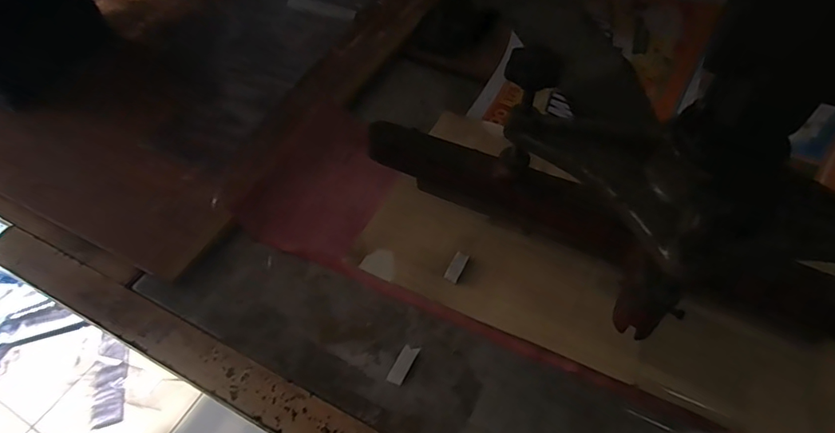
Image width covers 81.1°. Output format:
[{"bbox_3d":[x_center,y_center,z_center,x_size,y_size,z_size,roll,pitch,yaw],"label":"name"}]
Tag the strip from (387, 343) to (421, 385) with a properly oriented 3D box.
[{"bbox_3d":[-0.011,0.115,0.380,0.013,0.009,0.032,23,57,16],"label":"strip"}]

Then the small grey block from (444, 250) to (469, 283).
[{"bbox_3d":[0.035,0.044,0.430,0.012,0.009,0.030,25,57,17],"label":"small grey block"}]

